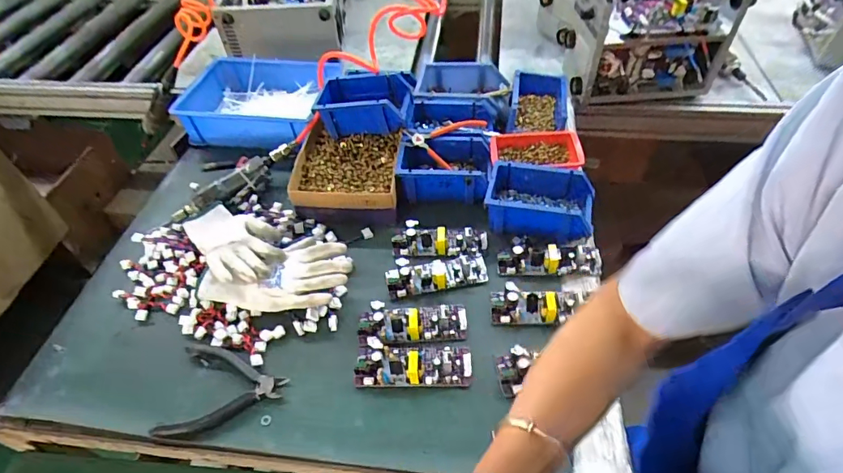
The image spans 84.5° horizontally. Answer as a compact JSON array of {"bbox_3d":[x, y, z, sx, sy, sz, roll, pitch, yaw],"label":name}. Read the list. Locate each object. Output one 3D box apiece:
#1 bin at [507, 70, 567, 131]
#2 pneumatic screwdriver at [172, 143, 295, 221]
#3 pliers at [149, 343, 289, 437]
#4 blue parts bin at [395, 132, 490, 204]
[{"bbox_3d":[0.219,-0.247,0.874,0.101,0.054,0.144,6,51,10],"label":"bin"},{"bbox_3d":[-0.321,-0.094,0.806,0.231,0.028,0.050,-35,54,-13],"label":"pneumatic screwdriver"},{"bbox_3d":[-0.244,0.187,0.577,0.141,0.012,0.121,1,50,5],"label":"pliers"},{"bbox_3d":[0.039,-0.114,0.776,0.149,0.063,0.120,0,50,5],"label":"blue parts bin"}]

